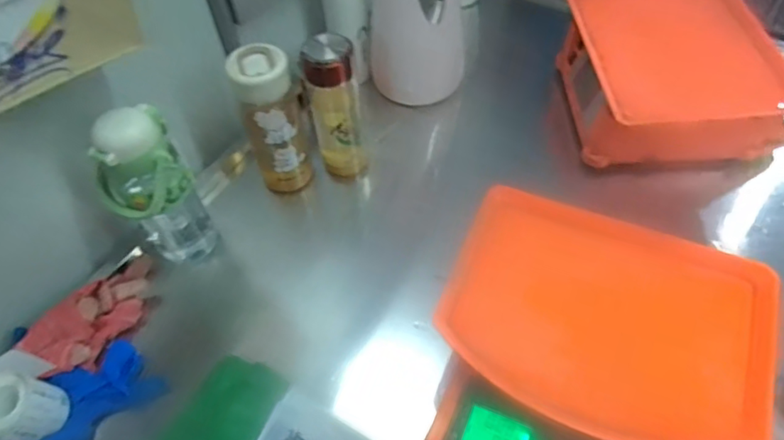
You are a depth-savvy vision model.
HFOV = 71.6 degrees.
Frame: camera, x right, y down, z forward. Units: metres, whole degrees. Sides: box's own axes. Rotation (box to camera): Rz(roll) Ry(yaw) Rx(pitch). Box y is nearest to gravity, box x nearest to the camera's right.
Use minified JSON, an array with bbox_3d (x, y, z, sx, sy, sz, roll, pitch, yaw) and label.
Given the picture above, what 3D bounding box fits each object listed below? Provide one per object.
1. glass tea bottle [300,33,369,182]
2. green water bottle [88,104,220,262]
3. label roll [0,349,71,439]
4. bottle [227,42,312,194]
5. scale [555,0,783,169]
[{"bbox_3d":[-0.072,-0.151,0.743,0.065,0.215,0.069,-2,54,3],"label":"glass tea bottle"},{"bbox_3d":[-0.280,-0.028,0.651,0.093,0.225,0.084,-36,59,-20],"label":"green water bottle"},{"bbox_3d":[-0.392,0.194,0.576,0.072,0.065,0.090,17,57,16],"label":"label roll"},{"bbox_3d":[-0.154,-0.124,0.724,0.074,0.208,0.066,-14,54,-5],"label":"bottle"},{"bbox_3d":[0.388,-0.211,0.776,0.258,0.150,0.286,-9,54,-2],"label":"scale"}]

